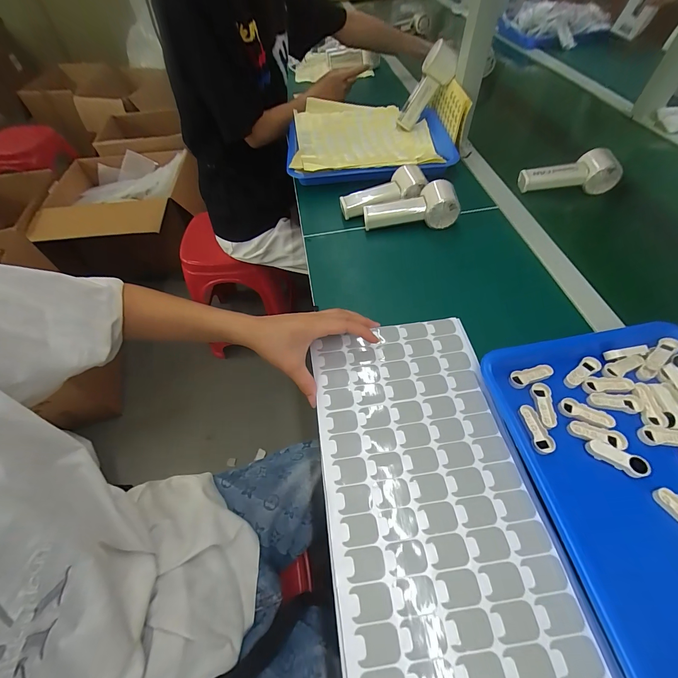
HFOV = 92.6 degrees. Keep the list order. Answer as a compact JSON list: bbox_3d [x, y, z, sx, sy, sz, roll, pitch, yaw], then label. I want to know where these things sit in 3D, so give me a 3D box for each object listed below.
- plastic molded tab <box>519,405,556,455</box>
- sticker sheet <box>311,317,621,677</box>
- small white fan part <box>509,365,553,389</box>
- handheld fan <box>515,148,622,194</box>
[{"bbox_3d":[0.208,0.095,0.342,0.018,0.006,0.050,-13,56,-4],"label":"plastic molded tab"},{"bbox_3d":[0.092,0.178,0.292,0.197,0.010,0.459,-10,55,-1],"label":"sticker sheet"},{"bbox_3d":[0.223,0.043,0.380,0.051,0.008,0.020,-19,56,-8],"label":"small white fan part"},{"bbox_3d":[0.408,-0.299,0.575,0.150,0.062,0.041,5,55,6],"label":"handheld fan"}]

